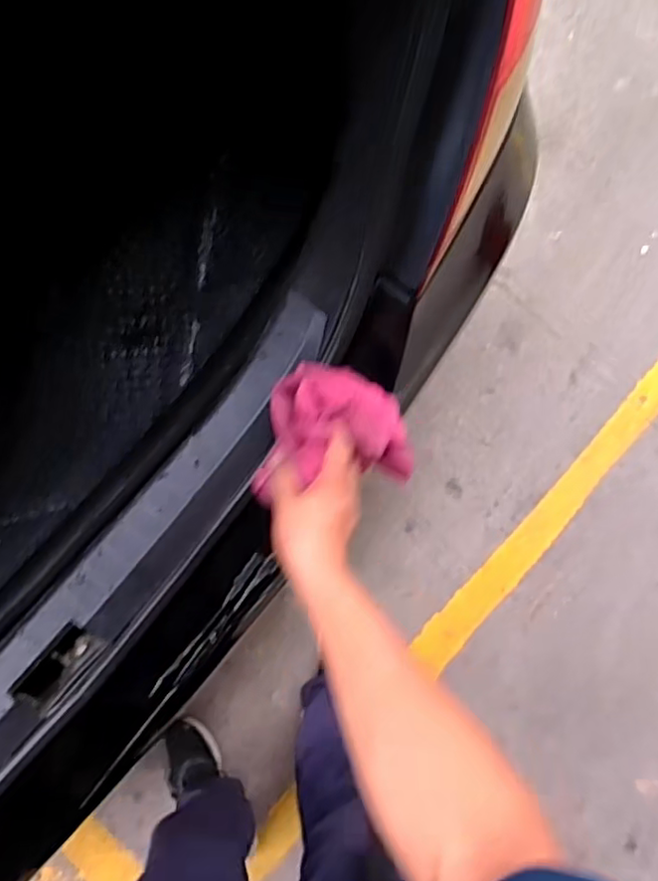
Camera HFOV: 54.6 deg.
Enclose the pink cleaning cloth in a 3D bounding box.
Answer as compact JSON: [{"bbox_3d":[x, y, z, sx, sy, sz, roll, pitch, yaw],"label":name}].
[{"bbox_3d":[0.001,-0.012,0.588,0.146,0.068,0.112,-9,84,-4],"label":"pink cleaning cloth"}]

